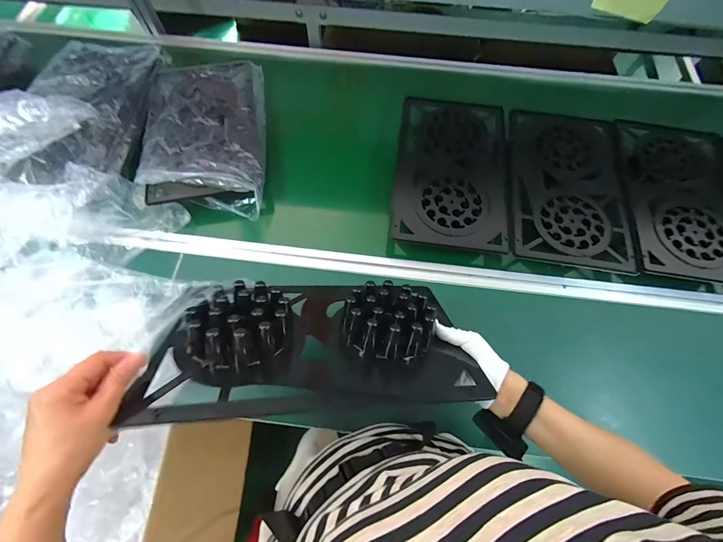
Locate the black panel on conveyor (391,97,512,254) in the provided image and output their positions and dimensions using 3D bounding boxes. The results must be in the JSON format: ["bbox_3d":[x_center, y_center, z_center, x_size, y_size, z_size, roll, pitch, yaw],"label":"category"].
[{"bbox_3d":[0.206,-0.230,0.728,0.245,0.035,0.384,6,68,2],"label":"black panel on conveyor"}]

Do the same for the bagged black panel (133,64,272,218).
[{"bbox_3d":[-0.365,-0.324,0.756,0.267,0.074,0.424,-1,69,-6],"label":"bagged black panel"}]

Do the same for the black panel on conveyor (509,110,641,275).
[{"bbox_3d":[0.461,-0.204,0.709,0.252,0.047,0.405,6,68,2],"label":"black panel on conveyor"}]

